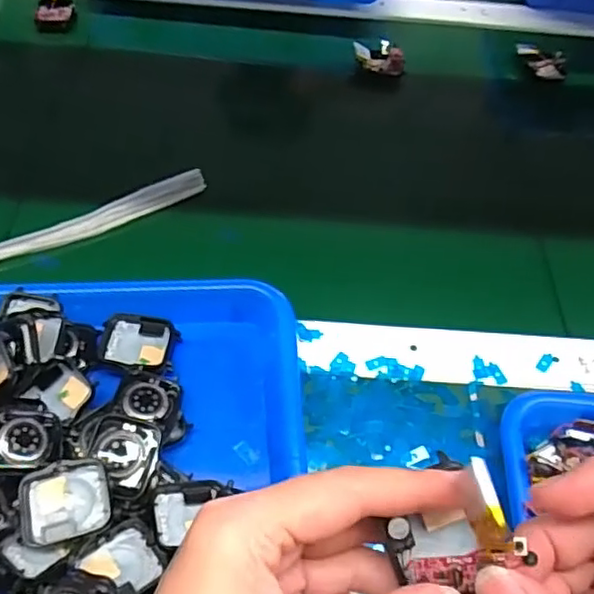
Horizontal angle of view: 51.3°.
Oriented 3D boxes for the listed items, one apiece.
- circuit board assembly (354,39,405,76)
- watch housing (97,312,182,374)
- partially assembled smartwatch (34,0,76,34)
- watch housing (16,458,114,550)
[{"bbox_3d":[0.081,-0.235,0.608,0.047,0.013,0.035,-4,82,-6],"label":"circuit board assembly"},{"bbox_3d":[-0.102,0.032,0.396,0.047,0.014,0.038,10,55,3],"label":"watch housing"},{"bbox_3d":[-0.248,-0.297,0.631,0.039,0.022,0.064,-11,57,-12],"label":"partially assembled smartwatch"},{"bbox_3d":[-0.116,0.104,0.312,0.043,0.014,0.035,-13,57,-13],"label":"watch housing"}]

